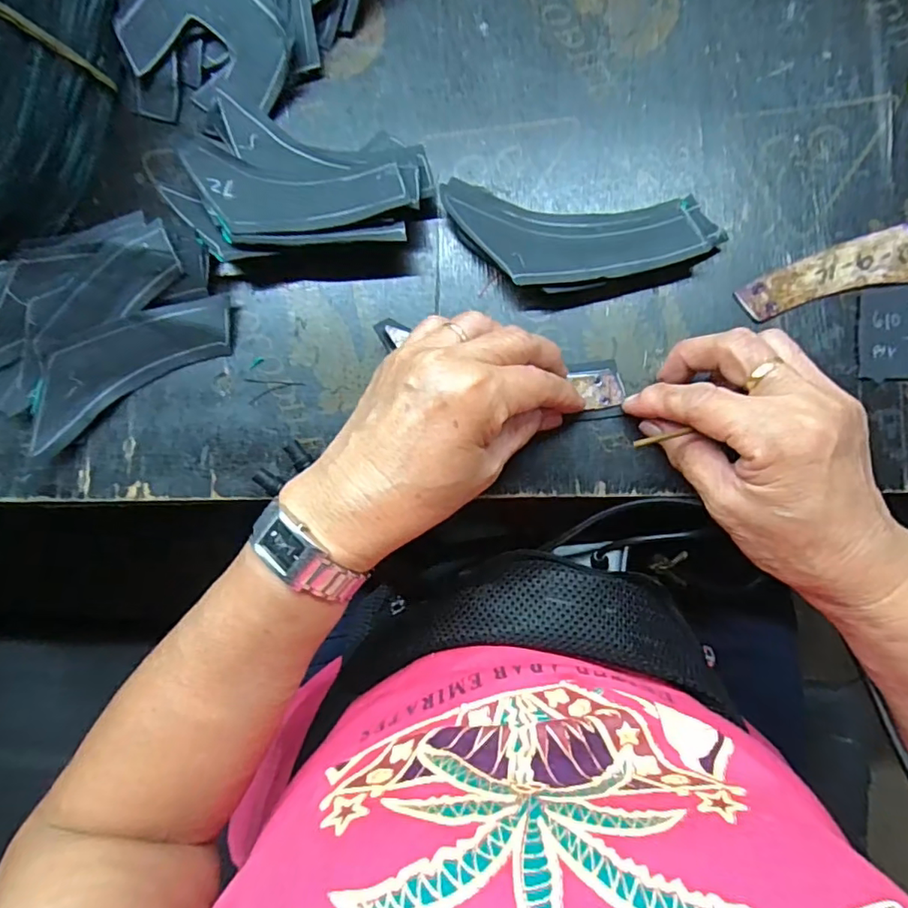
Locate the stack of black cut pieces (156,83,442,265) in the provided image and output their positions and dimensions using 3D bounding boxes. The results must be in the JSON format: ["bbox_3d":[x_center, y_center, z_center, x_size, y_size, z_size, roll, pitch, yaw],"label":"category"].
[{"bbox_3d":[-0.085,-0.145,0.309,0.136,0.026,0.083,12,88,5],"label":"stack of black cut pieces"}]

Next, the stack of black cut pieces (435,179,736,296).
[{"bbox_3d":[0.066,-0.115,0.300,0.143,0.017,0.056,5,87,5],"label":"stack of black cut pieces"}]

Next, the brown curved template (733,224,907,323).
[{"bbox_3d":[0.212,-0.097,0.291,0.120,0.004,0.034,-10,86,4],"label":"brown curved template"}]

